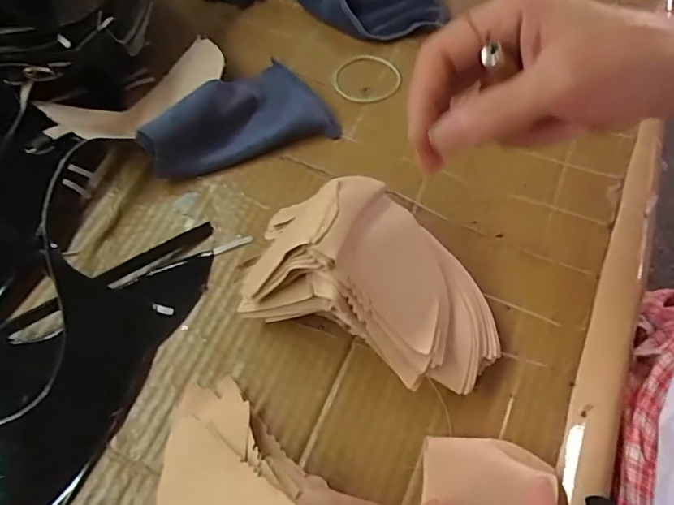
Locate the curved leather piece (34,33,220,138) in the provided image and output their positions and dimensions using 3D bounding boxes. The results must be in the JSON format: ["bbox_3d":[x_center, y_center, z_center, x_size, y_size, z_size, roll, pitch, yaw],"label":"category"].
[{"bbox_3d":[-0.153,-0.125,0.418,0.145,0.040,0.065,-34,65,-14],"label":"curved leather piece"}]

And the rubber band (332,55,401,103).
[{"bbox_3d":[0.024,-0.147,0.442,0.056,0.007,0.050,-25,64,-10],"label":"rubber band"}]

